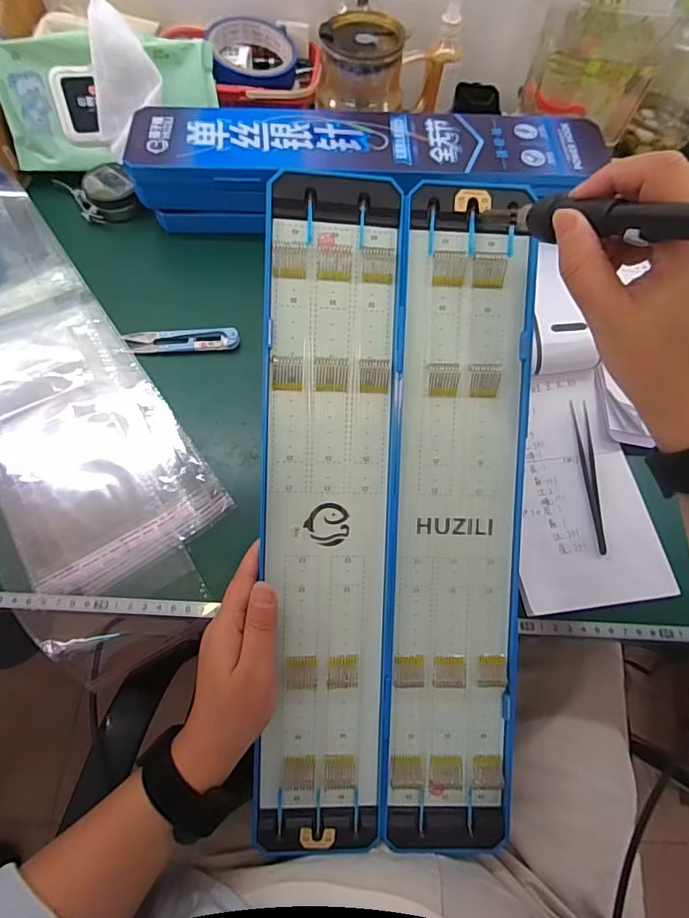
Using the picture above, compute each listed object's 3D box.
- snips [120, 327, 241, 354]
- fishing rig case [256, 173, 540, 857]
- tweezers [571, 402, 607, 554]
[{"bbox_3d":[-0.142,-0.104,0.429,0.100,0.008,0.026,-1,65,-4],"label":"snips"},{"bbox_3d":[0.035,0.045,0.332,0.174,0.013,0.440,1,94,-3],"label":"fishing rig case"},{"bbox_3d":[0.197,0.011,0.396,0.013,0.005,0.130,4,65,-1],"label":"tweezers"}]

